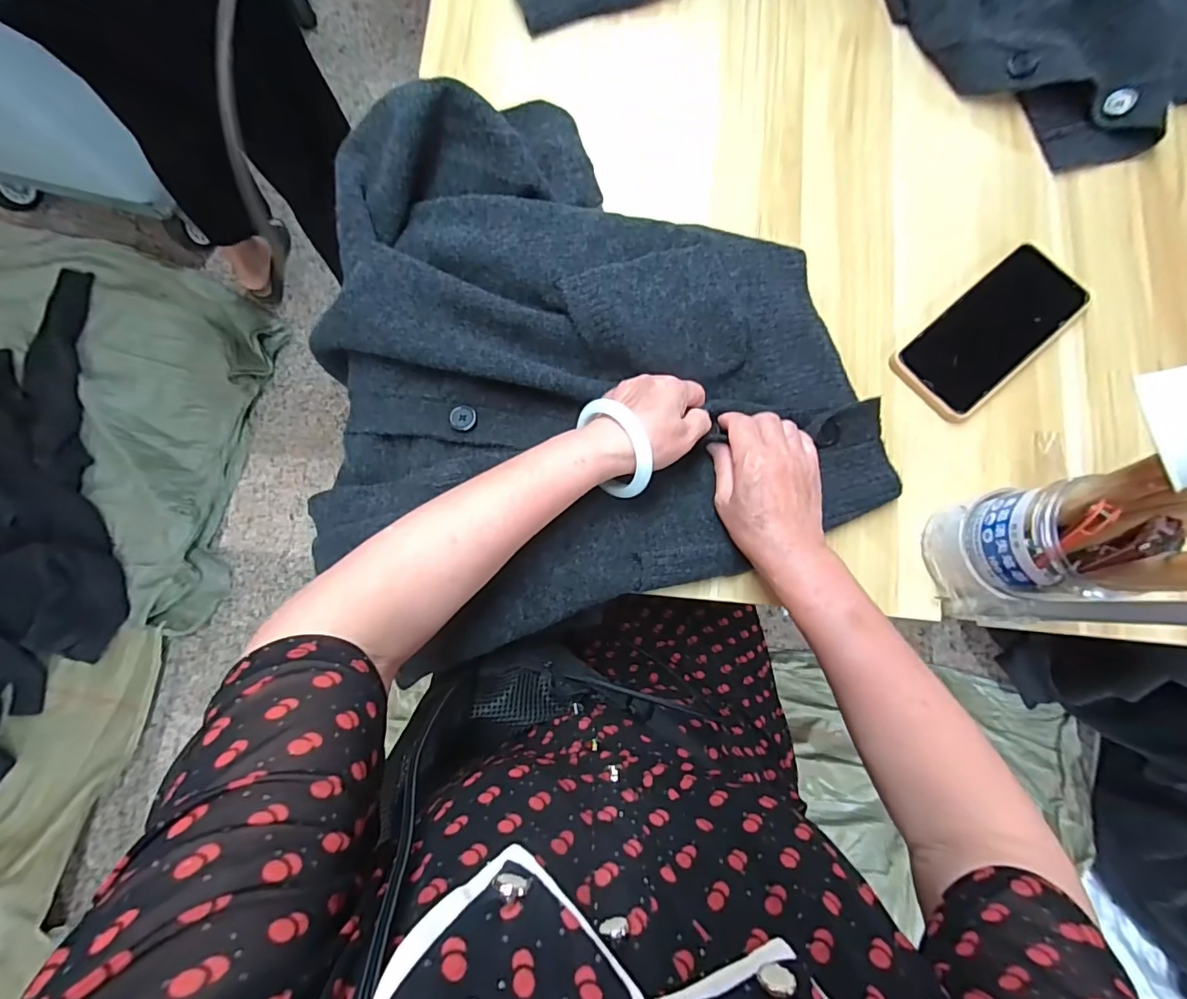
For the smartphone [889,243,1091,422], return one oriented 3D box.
[{"bbox_3d":[0.329,-0.140,0.429,0.161,0.013,0.074,-41,82,-5],"label":"smartphone"}]

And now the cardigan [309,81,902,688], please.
[{"bbox_3d":[-0.027,-0.124,0.409,0.426,0.057,0.414,-18,81,-1],"label":"cardigan"}]

